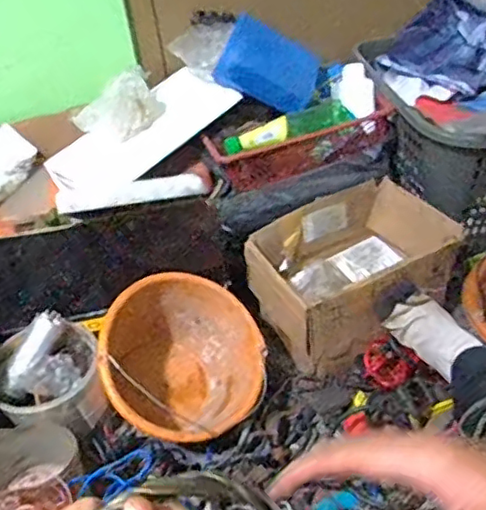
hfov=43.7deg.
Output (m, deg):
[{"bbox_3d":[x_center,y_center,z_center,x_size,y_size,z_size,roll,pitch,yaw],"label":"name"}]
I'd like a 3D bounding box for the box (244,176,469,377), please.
[{"bbox_3d":[0.198,0.025,1.052,0.325,0.148,0.243,-26,45,-20],"label":"box"}]

